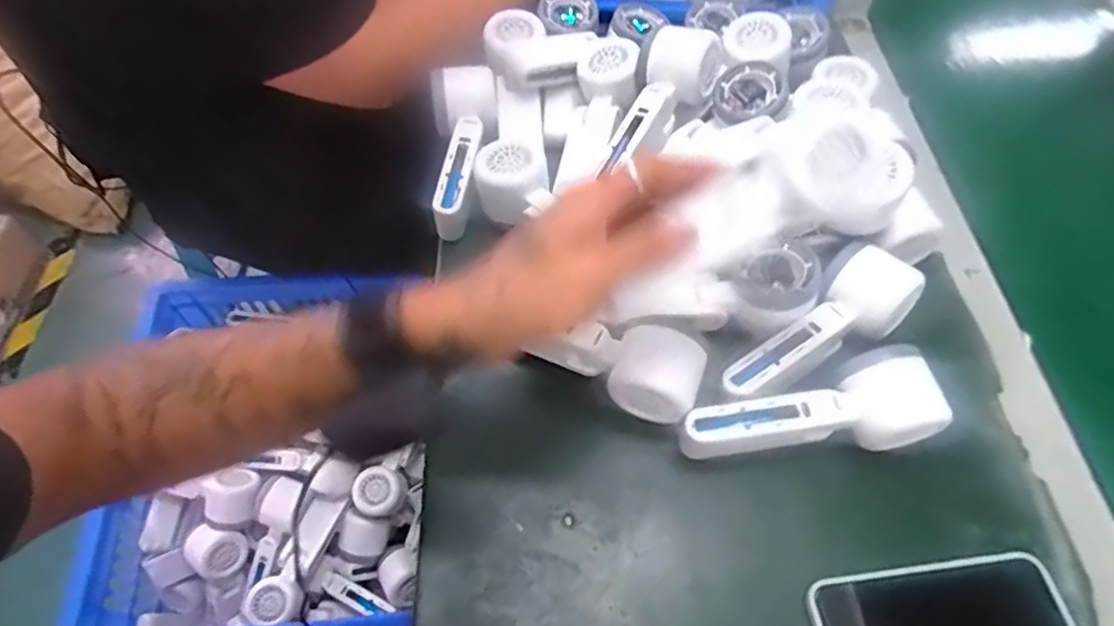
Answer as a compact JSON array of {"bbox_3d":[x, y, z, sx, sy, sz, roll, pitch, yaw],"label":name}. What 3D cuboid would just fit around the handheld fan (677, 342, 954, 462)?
[{"bbox_3d":[0.160,0.070,0.414,0.163,0.049,0.057,-10,60,-9],"label":"handheld fan"}]

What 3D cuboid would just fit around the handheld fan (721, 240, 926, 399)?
[{"bbox_3d":[0.179,0.014,0.439,0.150,0.047,0.056,-34,66,-21],"label":"handheld fan"}]

